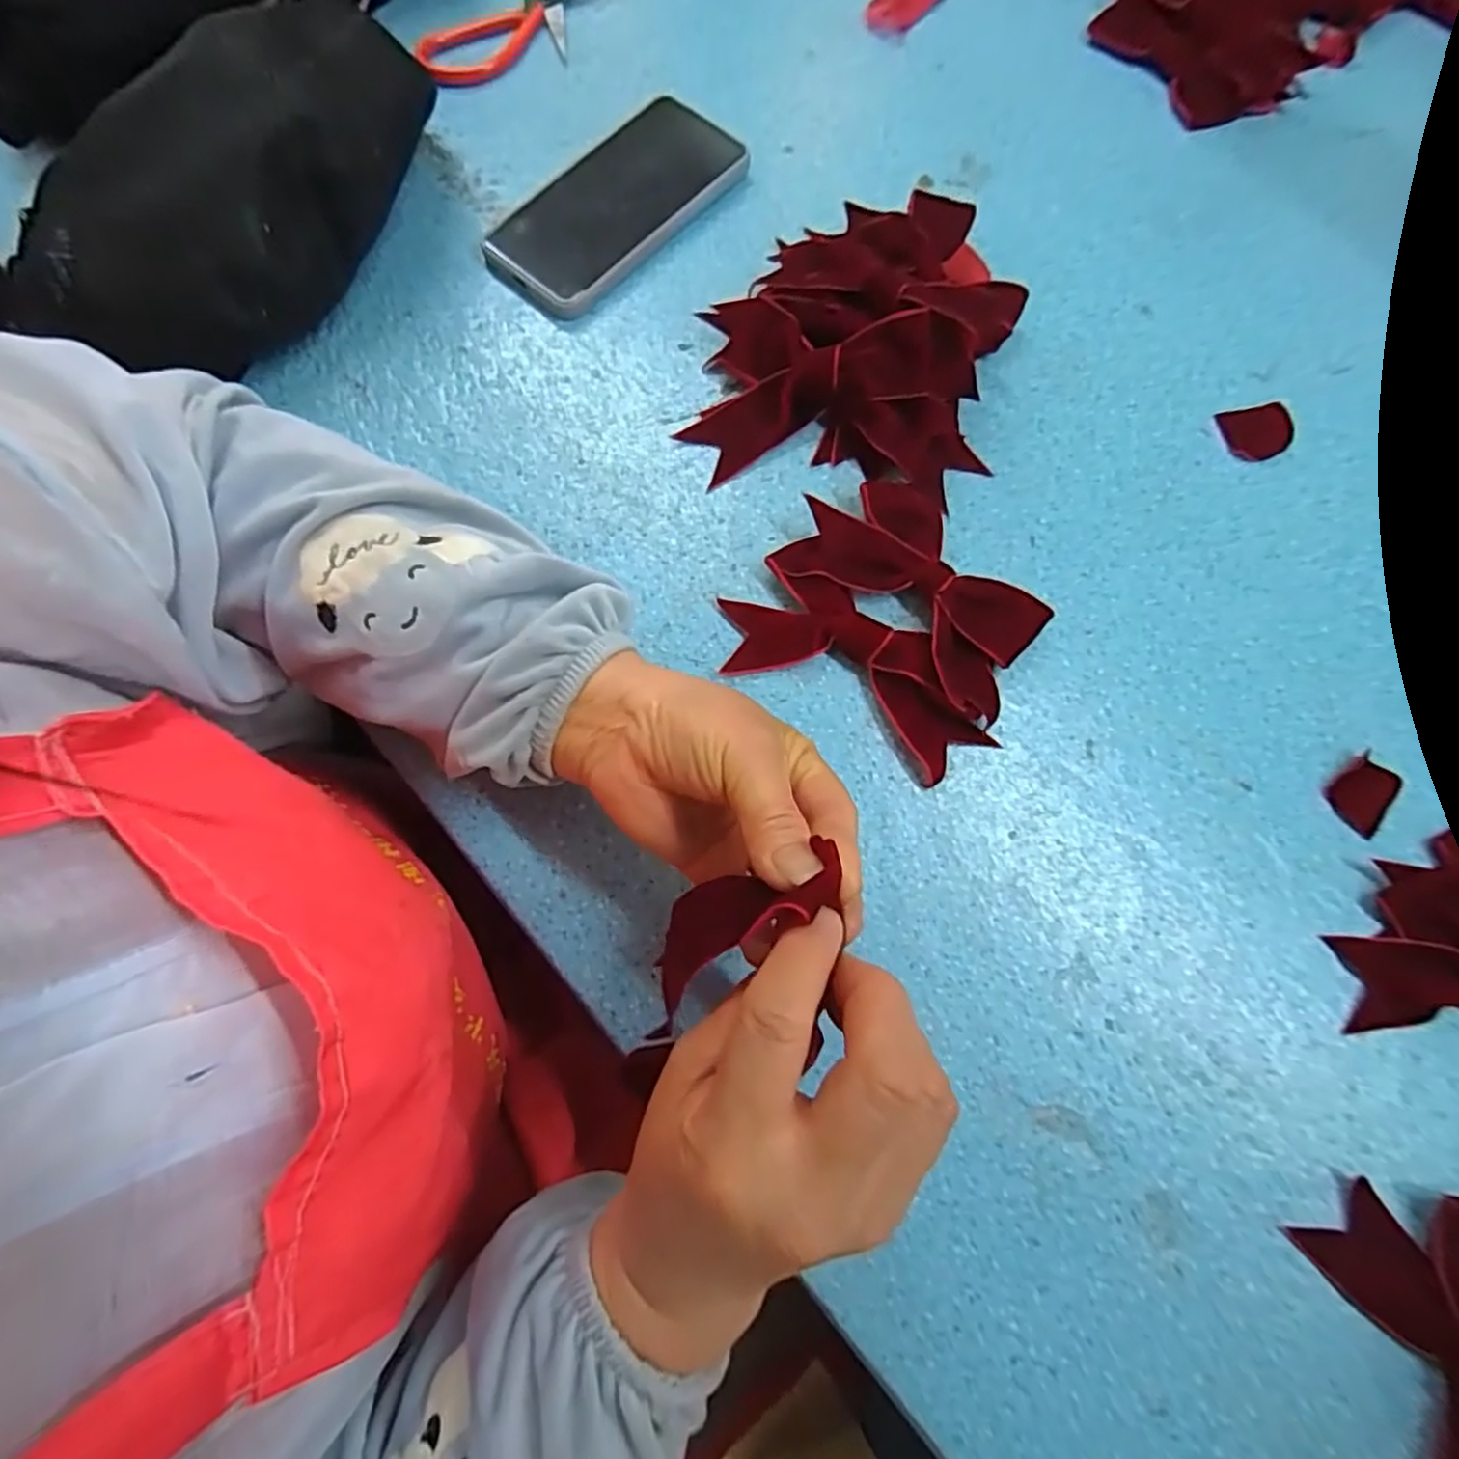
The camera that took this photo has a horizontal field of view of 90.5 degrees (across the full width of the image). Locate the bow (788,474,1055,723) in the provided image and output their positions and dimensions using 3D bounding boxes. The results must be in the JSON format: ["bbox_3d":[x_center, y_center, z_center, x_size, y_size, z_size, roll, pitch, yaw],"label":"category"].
[{"bbox_3d":[0.098,-0.073,0.368,0.128,0.020,0.079,41,78,10],"label":"bow"}]

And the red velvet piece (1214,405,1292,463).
[{"bbox_3d":[0.299,-0.168,0.408,0.035,0.010,0.032,-6,74,-2],"label":"red velvet piece"}]

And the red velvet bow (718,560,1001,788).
[{"bbox_3d":[0.063,-0.031,0.356,0.139,0.017,0.060,29,76,7],"label":"red velvet bow"}]

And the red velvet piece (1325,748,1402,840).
[{"bbox_3d":[0.309,0.031,0.352,0.028,0.004,0.036,43,78,10],"label":"red velvet piece"}]

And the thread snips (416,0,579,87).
[{"bbox_3d":[-0.133,-0.476,0.491,0.158,0.010,0.061,-37,78,-10],"label":"thread snips"}]

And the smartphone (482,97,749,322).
[{"bbox_3d":[-0.071,-0.321,0.442,0.083,0.014,0.163,41,78,10],"label":"smartphone"}]

